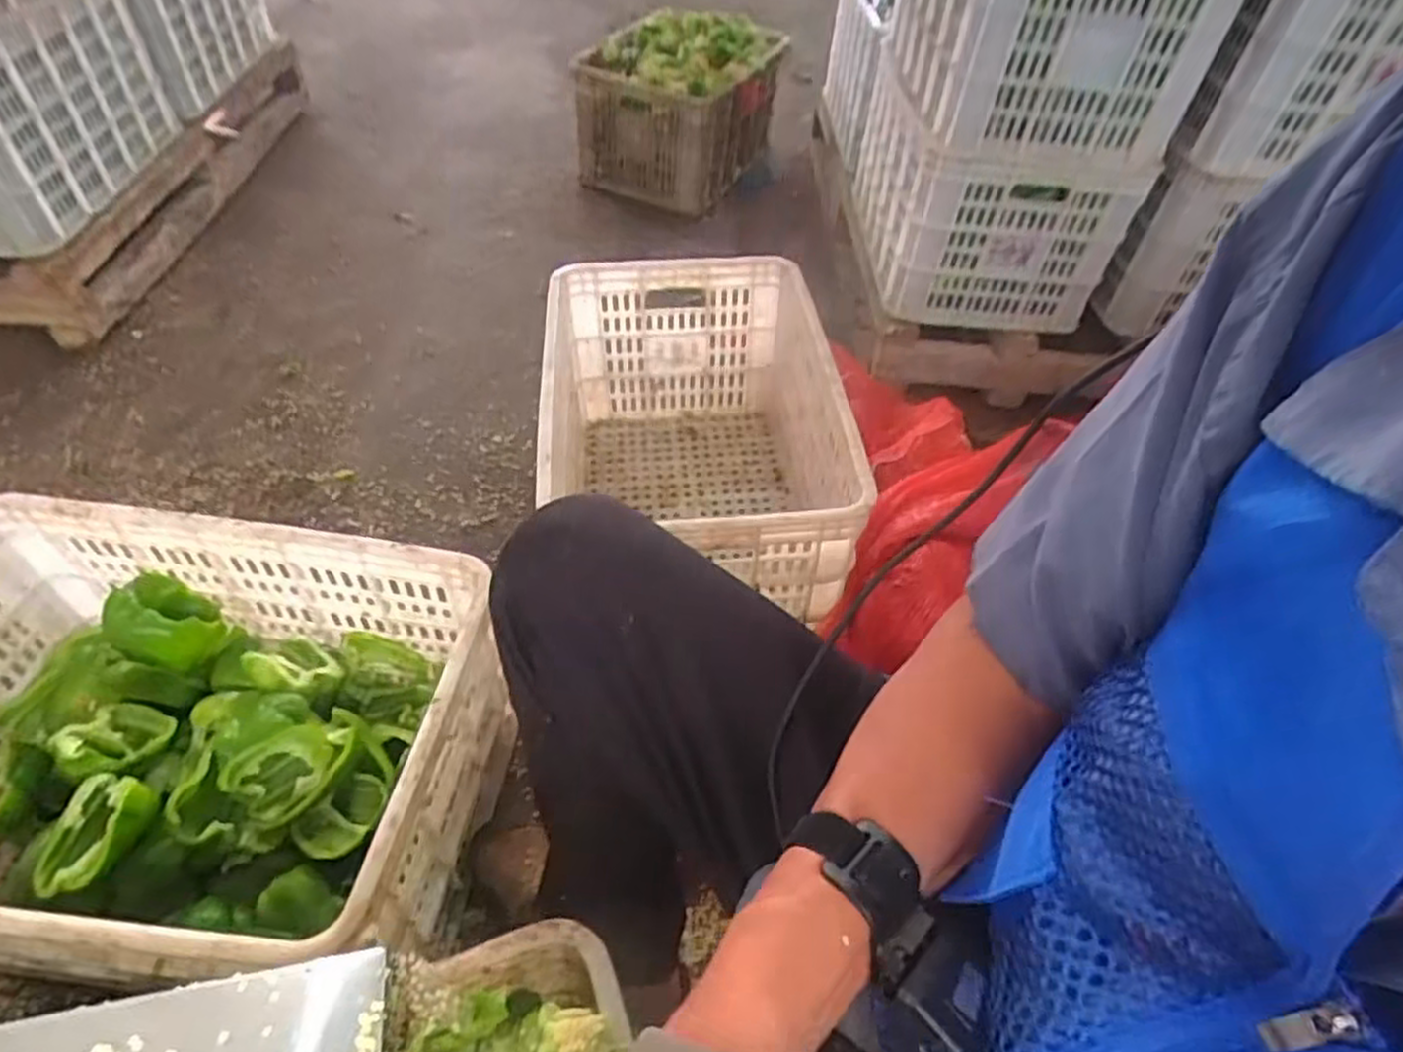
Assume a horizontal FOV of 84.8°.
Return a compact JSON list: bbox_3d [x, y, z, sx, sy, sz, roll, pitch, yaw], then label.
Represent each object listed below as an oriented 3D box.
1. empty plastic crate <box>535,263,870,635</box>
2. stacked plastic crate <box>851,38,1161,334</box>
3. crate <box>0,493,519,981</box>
[{"bbox_3d":[-0.018,-0.100,1.027,0.357,0.302,0.516,-2,49,-7],"label":"empty plastic crate"},{"bbox_3d":[0.514,-0.646,1.442,0.398,0.263,0.546,2,49,-5],"label":"stacked plastic crate"},{"bbox_3d":[-0.473,0.214,0.714,0.508,0.266,0.346,8,48,1],"label":"crate"}]

